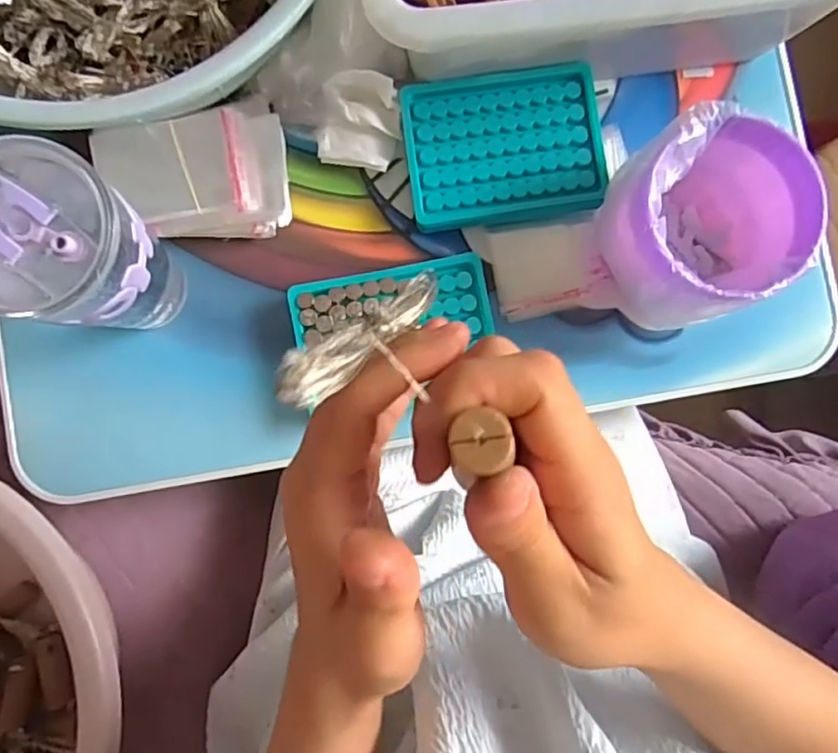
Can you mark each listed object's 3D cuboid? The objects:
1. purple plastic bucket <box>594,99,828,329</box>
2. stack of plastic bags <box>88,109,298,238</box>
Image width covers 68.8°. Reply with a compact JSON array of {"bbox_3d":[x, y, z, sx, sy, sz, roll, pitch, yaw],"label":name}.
[{"bbox_3d":[0.177,-0.096,0.387,0.111,0.079,0.109,0,85,-1],"label":"purple plastic bucket"},{"bbox_3d":[-0.148,-0.132,0.408,0.118,0.034,0.076,-8,85,-2],"label":"stack of plastic bags"}]

